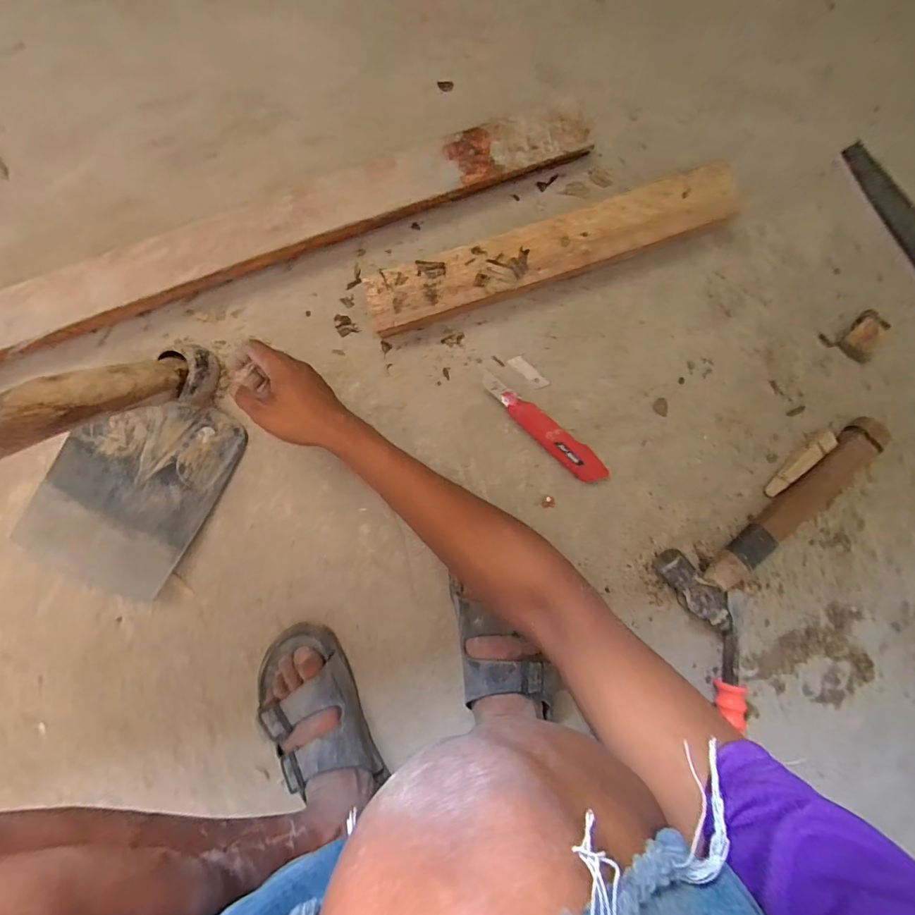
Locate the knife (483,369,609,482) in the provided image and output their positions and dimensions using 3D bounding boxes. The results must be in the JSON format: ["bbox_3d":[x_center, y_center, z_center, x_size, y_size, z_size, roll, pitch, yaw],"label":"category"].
[{"bbox_3d":[0.099,-0.033,0.509,0.177,0.021,0.031,41,92,-4],"label":"knife"}]

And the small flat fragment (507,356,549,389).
[{"bbox_3d":[0.084,-0.099,0.520,0.051,0.007,0.016,45,91,-4],"label":"small flat fragment"}]

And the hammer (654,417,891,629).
[{"bbox_3d":[0.379,0.069,0.523,0.300,0.033,0.098,-39,95,1],"label":"hammer"}]

